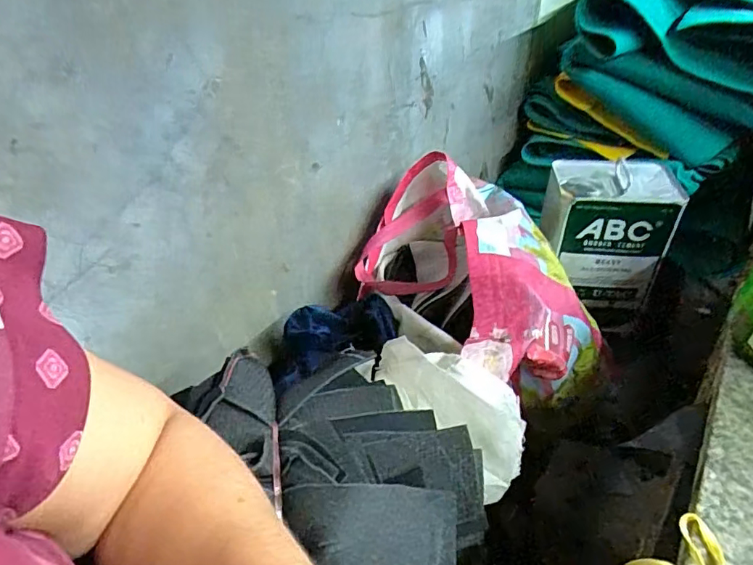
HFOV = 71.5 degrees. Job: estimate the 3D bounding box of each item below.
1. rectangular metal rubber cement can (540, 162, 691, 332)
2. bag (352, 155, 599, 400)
[{"bbox_3d":[0.314,-0.057,0.751,0.165,0.209,0.114,4,40,7],"label":"rectangular metal rubber cement can"},{"bbox_3d":[0.117,-0.018,0.649,0.214,0.144,0.357,-19,42,-20],"label":"bag"}]

